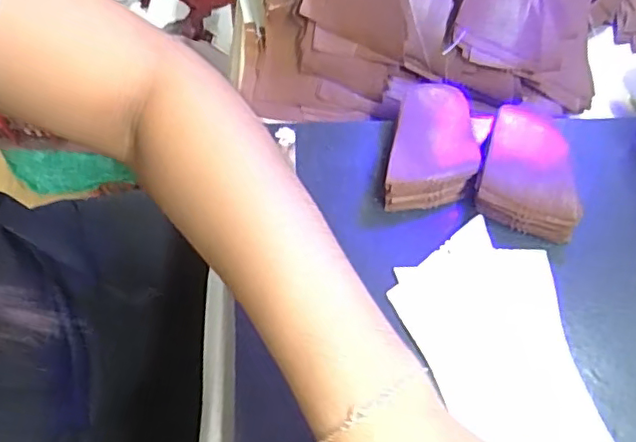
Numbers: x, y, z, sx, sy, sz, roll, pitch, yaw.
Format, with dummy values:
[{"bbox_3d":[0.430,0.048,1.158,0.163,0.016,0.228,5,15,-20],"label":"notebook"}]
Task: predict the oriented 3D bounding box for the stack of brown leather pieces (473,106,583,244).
[{"bbox_3d":[0.141,-0.032,0.379,0.065,0.031,0.073,19,71,6],"label":"stack of brown leather pieces"}]

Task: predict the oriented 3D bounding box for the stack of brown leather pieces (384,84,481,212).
[{"bbox_3d":[0.079,-0.052,0.391,0.057,0.025,0.091,12,70,3],"label":"stack of brown leather pieces"}]

